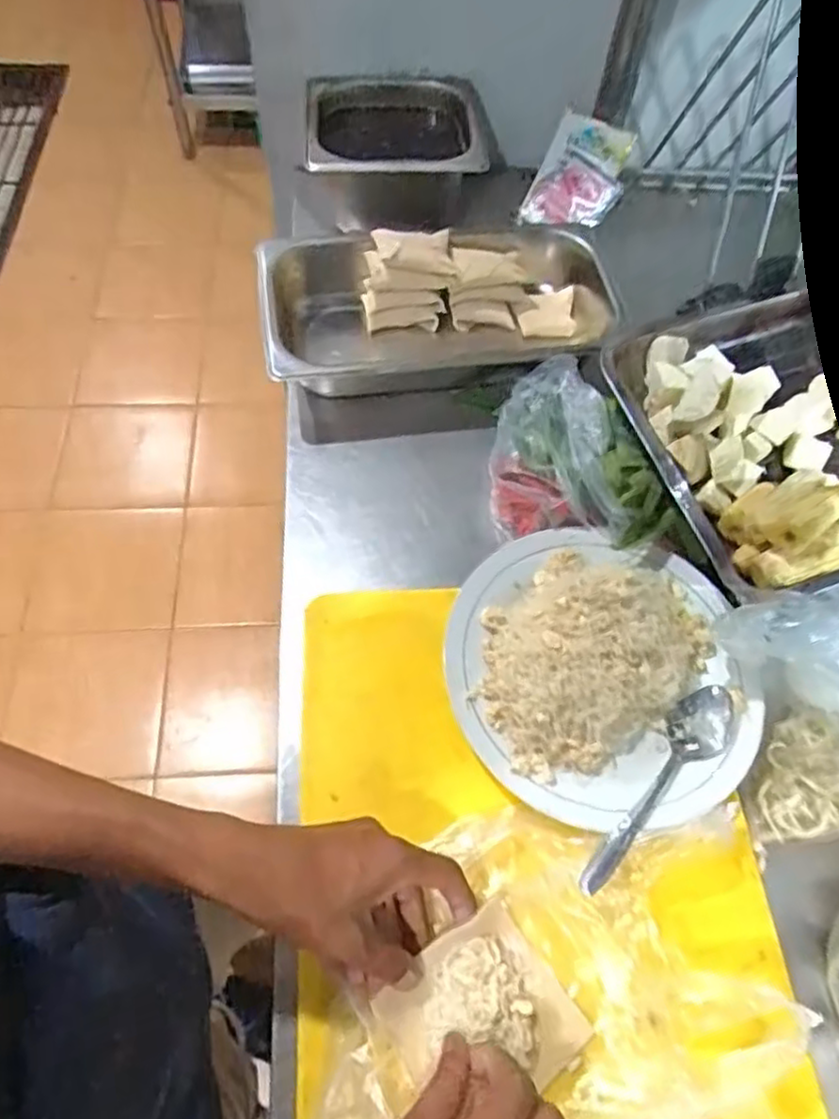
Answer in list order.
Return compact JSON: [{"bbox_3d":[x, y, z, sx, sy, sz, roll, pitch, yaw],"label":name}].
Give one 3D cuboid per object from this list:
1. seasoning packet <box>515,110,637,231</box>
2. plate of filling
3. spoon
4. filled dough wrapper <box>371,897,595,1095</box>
[{"bbox_3d":[0.167,-0.402,0.740,0.089,0.107,0.020,23,21,7],"label":"seasoning packet"},{"bbox_3d":[0.130,0.071,0.485,0.214,0.045,0.209,1,62,-3],"label":"plate of filling"},{"bbox_3d":[0.155,0.144,0.458,0.167,0.019,0.035,-39,71,-21],"label":"spoon"},{"bbox_3d":[0.036,0.263,0.399,0.095,0.018,0.091,-32,68,-18],"label":"filled dough wrapper"}]

